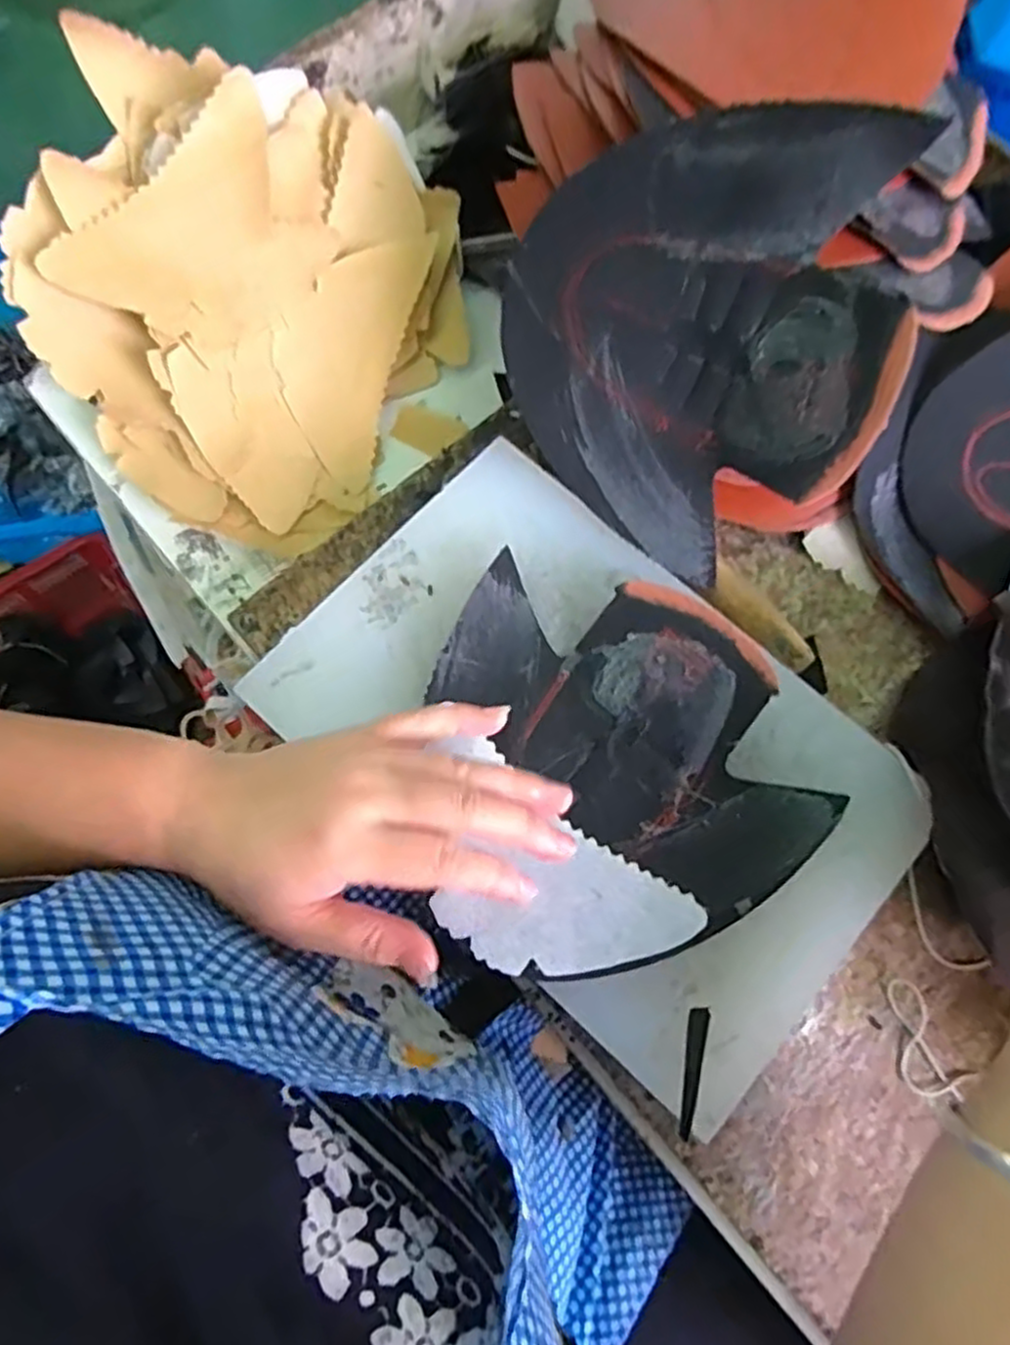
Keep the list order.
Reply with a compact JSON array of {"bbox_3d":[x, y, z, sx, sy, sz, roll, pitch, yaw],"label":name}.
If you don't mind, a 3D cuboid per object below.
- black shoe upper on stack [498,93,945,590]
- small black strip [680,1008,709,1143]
[{"bbox_3d":[0.088,-0.160,0.346,0.179,0.189,0.014,43,34,7],"label":"black shoe upper on stack"},{"bbox_3d":[0.082,0.173,0.323,0.007,0.004,0.052,11,75,1],"label":"small black strip"}]

